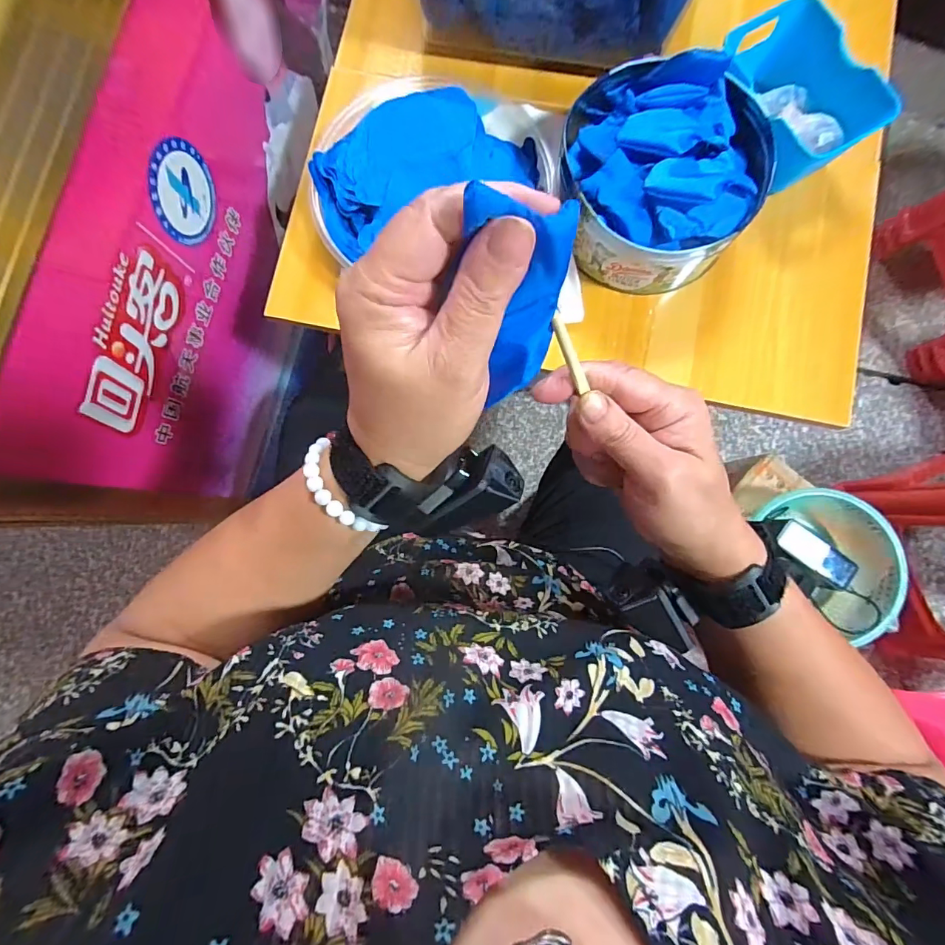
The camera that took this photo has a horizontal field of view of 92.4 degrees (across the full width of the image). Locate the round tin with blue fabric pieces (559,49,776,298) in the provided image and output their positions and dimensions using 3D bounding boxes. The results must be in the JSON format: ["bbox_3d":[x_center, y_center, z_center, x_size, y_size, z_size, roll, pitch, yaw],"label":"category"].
[{"bbox_3d":[0.176,-0.274,0.423,0.177,0.094,0.171,0,84,1],"label":"round tin with blue fabric pieces"}]

